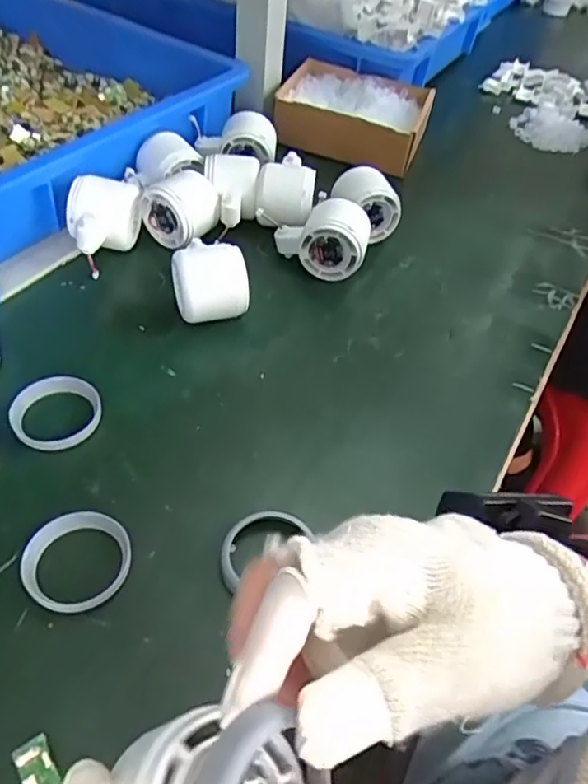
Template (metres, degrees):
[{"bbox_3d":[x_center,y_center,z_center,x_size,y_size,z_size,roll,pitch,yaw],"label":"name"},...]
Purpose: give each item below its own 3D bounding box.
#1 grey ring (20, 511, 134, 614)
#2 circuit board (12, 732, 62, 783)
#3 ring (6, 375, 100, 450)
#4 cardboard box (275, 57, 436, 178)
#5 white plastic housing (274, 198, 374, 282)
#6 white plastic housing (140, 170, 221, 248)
[{"bbox_3d":[-0.126,0.098,0.354,0.061,0.012,0.055,-33,60,-30],"label":"grey ring"},{"bbox_3d":[-0.120,0.179,0.284,0.015,0.004,0.032,-26,57,-26],"label":"circuit board"},{"bbox_3d":[-0.166,0.014,0.420,0.059,0.012,0.054,3,49,-4],"label":"ring"},{"bbox_3d":[0.070,-0.328,0.723,0.170,0.057,0.137,19,50,10],"label":"cardboard box"},{"bbox_3d":[0.025,-0.138,0.536,0.081,0.058,0.051,7,49,0],"label":"white plastic housing"},{"bbox_3d":[-0.103,-0.170,0.557,0.063,0.049,0.054,31,53,19],"label":"white plastic housing"}]

